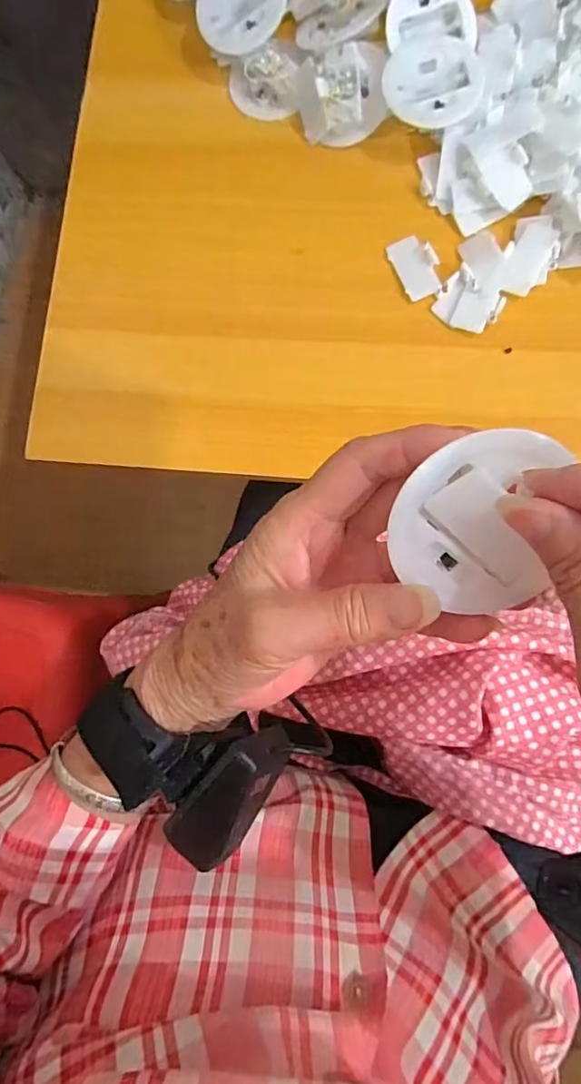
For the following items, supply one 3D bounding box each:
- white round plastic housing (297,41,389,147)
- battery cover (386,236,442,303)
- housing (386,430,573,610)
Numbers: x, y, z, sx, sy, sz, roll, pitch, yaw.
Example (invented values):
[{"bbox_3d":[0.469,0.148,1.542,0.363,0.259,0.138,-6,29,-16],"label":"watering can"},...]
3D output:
[{"bbox_3d":[0.037,-0.322,0.392,0.059,0.021,0.061,0,94,3],"label":"white round plastic housing"},{"bbox_3d":[0.089,-0.193,0.385,0.029,0.004,0.046,-23,81,7],"label":"battery cover"},{"bbox_3d":[0.062,-0.006,0.189,0.053,0.014,0.066,-5,121,2],"label":"housing"}]

